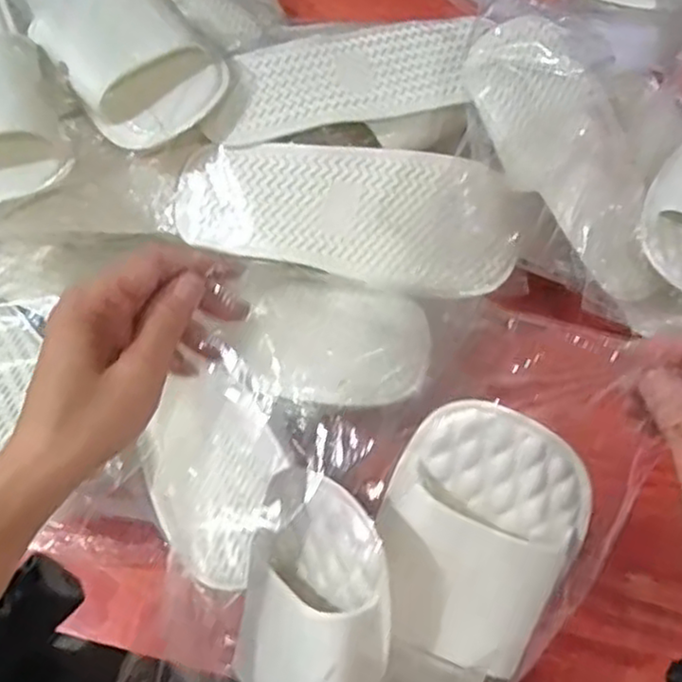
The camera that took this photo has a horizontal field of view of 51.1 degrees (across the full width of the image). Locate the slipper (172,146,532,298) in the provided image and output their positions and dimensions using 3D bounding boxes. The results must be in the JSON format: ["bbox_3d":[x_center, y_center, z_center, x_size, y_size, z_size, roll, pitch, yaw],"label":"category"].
[{"bbox_3d":[0.007,-0.098,0.559,0.260,0.062,0.102,11,87,2],"label":"slipper"}]

